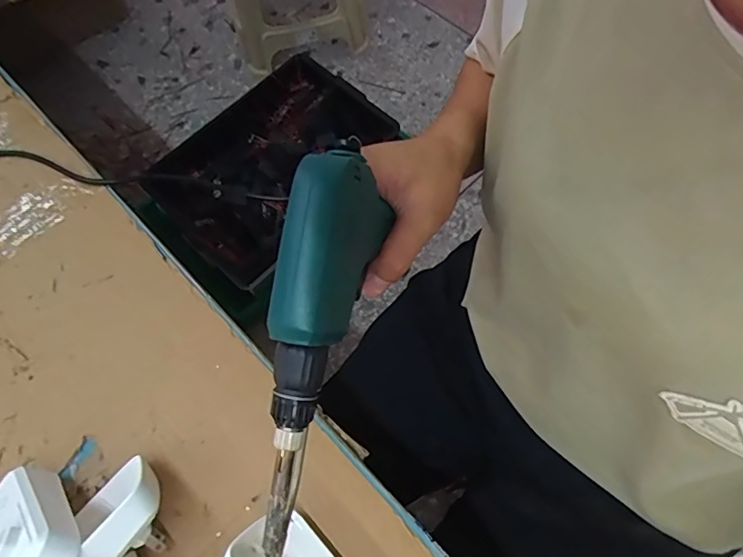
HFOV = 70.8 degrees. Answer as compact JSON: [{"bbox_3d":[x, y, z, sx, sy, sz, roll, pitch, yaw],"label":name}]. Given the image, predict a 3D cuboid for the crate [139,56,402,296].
[{"bbox_3d":[-0.211,-0.260,1.147,0.321,0.100,0.500,41,74,19],"label":"crate"}]

